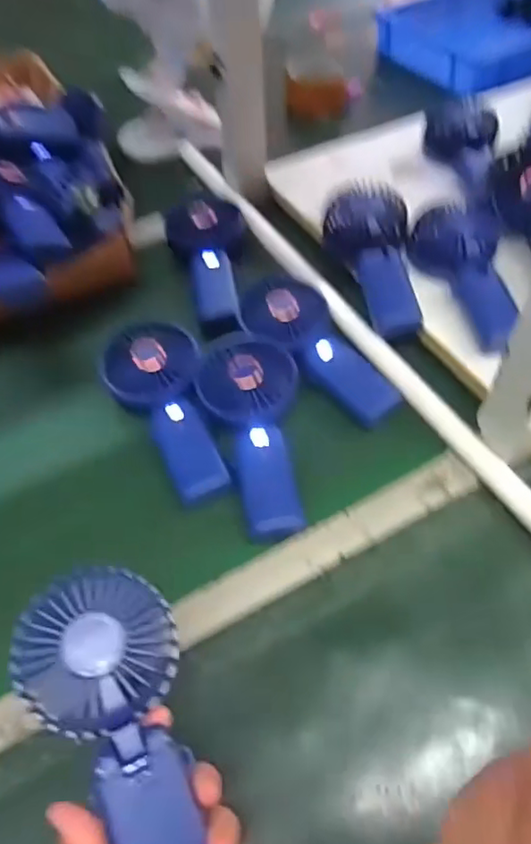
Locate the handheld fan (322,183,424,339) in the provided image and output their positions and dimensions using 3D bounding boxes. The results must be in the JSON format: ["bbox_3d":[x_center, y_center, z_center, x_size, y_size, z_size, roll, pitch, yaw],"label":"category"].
[{"bbox_3d":[0.113,-0.159,0.595,0.076,0.047,0.179,-10,67,-5],"label":"handheld fan"}]

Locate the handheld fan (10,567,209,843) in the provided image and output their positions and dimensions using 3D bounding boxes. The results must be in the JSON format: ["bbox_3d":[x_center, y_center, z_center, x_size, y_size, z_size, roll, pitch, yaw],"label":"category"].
[{"bbox_3d":[-0.072,0.165,0.308,0.077,0.033,0.173,-20,75,-12],"label":"handheld fan"}]

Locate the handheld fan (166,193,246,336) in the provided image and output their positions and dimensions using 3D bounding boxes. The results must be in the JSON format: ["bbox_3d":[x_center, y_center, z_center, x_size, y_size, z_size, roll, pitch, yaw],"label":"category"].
[{"bbox_3d":[-0.059,-0.173,0.636,0.087,0.035,0.193,-8,54,-4],"label":"handheld fan"}]

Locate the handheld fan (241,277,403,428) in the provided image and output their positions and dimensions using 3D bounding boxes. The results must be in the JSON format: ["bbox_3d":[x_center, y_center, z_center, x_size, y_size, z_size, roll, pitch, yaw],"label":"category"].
[{"bbox_3d":[0.050,-0.072,0.557,0.081,0.037,0.188,-37,61,-22],"label":"handheld fan"}]

